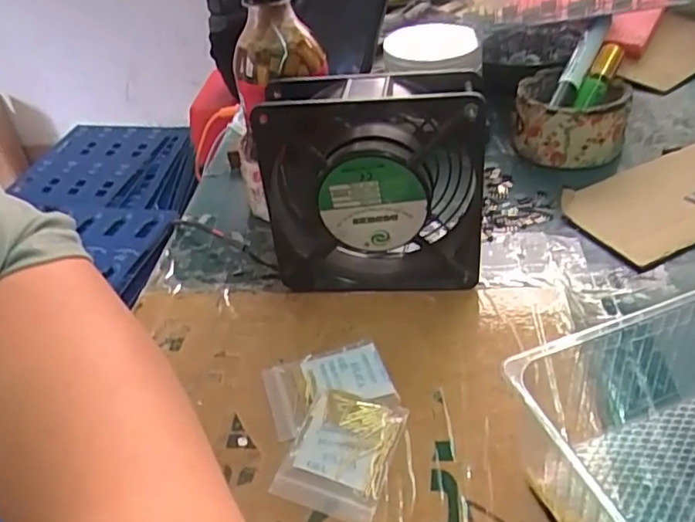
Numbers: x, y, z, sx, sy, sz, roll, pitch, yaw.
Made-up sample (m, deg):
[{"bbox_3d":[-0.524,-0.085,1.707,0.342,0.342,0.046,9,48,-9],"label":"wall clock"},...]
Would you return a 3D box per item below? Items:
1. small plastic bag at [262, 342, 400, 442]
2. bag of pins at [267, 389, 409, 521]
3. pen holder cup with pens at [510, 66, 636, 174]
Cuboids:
[{"bbox_3d":[-0.010,0.063,0.305,0.062,0.005,0.047,-16,39,-11],"label":"small plastic bag"},{"bbox_3d":[-0.003,0.087,0.272,0.045,0.007,0.058,9,41,20],"label":"bag of pins"},{"bbox_3d":[0.170,-0.111,0.459,0.085,0.048,0.071,15,44,26],"label":"pen holder cup with pens"}]

